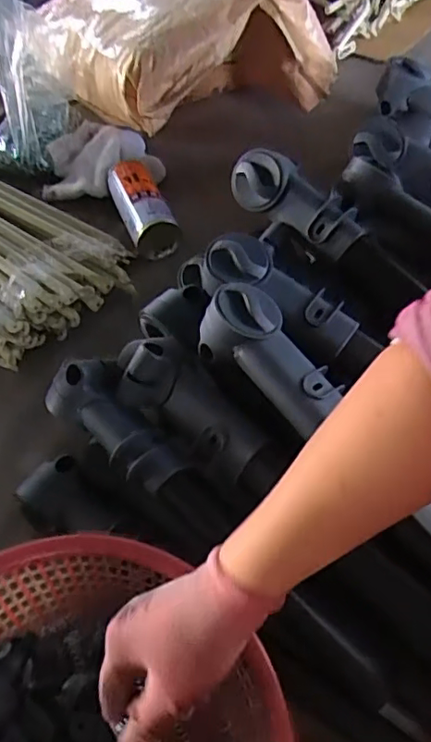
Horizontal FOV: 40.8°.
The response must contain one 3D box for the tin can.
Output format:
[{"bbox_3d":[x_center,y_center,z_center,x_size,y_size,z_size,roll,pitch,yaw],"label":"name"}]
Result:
[{"bbox_3d":[-0.105,-0.236,0.837,0.068,0.058,0.175,-17,54,-10],"label":"tin can"}]

